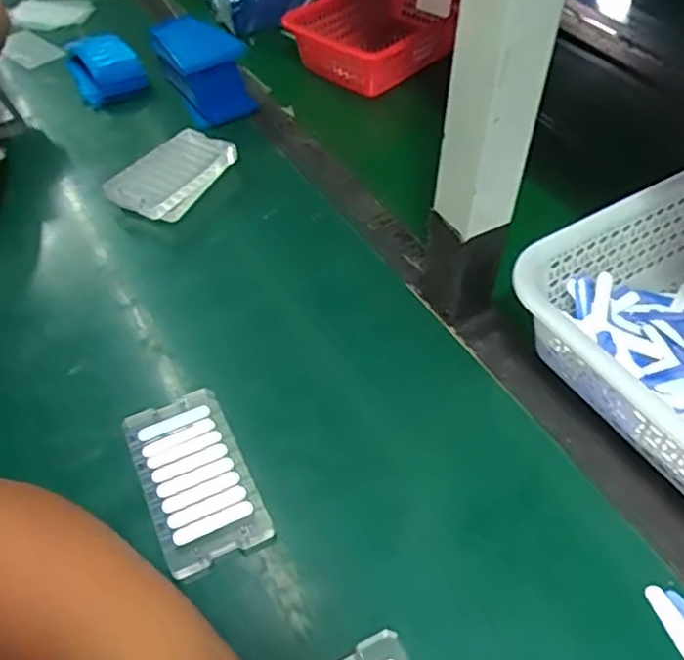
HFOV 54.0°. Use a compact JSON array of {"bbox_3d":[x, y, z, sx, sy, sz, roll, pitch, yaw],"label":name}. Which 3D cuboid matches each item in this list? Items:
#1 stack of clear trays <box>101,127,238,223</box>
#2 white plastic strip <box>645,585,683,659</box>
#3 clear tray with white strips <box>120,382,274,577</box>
[{"bbox_3d":[-0.164,-0.153,0.650,0.074,0.041,0.129,24,53,21],"label":"stack of clear trays"},{"bbox_3d":[0.192,0.171,0.382,0.013,0.004,0.052,-13,50,-11],"label":"white plastic strip"},{"bbox_3d":[-0.099,0.098,0.451,0.066,0.019,0.122,-20,51,-17],"label":"clear tray with white strips"}]

